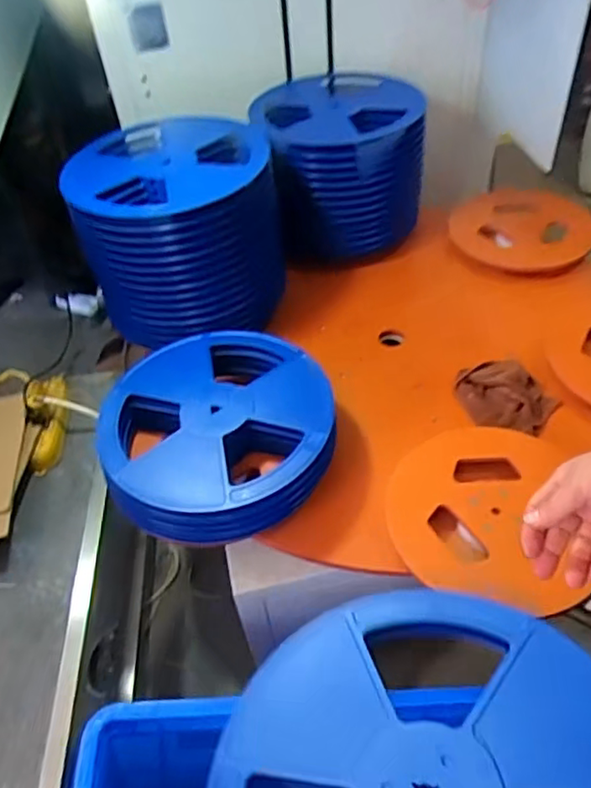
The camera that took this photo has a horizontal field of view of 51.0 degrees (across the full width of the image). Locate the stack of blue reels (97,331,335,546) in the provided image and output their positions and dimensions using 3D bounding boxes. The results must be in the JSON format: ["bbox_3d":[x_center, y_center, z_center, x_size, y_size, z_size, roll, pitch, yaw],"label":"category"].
[{"bbox_3d":[-0.105,0.042,0.870,0.322,0.073,0.318,-14,48,-8],"label":"stack of blue reels"}]

